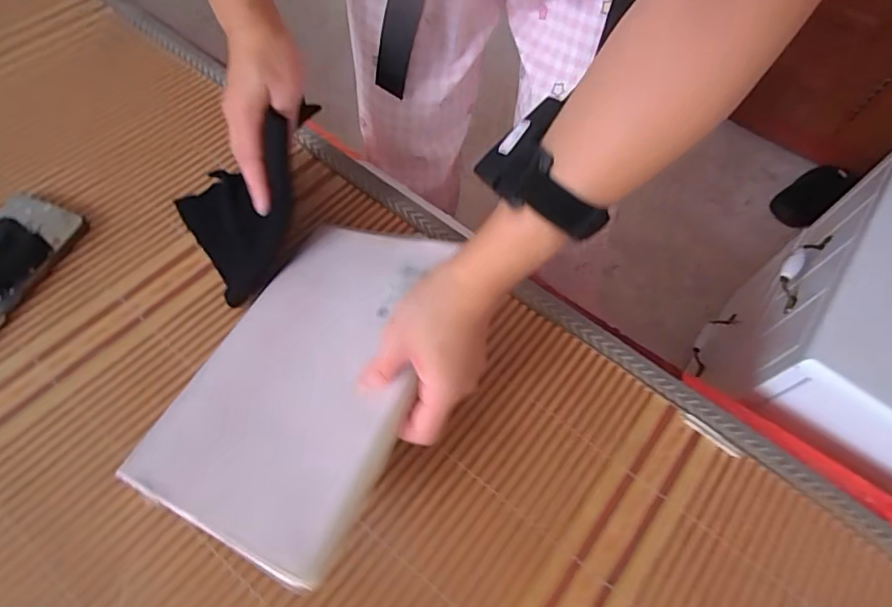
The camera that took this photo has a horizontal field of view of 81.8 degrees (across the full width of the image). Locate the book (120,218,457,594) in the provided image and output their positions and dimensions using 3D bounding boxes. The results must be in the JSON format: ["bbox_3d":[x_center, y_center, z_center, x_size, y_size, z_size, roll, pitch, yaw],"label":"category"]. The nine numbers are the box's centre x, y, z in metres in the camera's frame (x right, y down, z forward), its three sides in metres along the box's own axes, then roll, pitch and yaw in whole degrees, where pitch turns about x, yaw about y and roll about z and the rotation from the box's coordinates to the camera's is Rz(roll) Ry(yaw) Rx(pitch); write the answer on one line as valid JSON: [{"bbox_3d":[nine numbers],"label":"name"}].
[{"bbox_3d":[-0.108,0.045,0.385,0.181,0.019,0.251,11,59,23],"label":"book"}]

